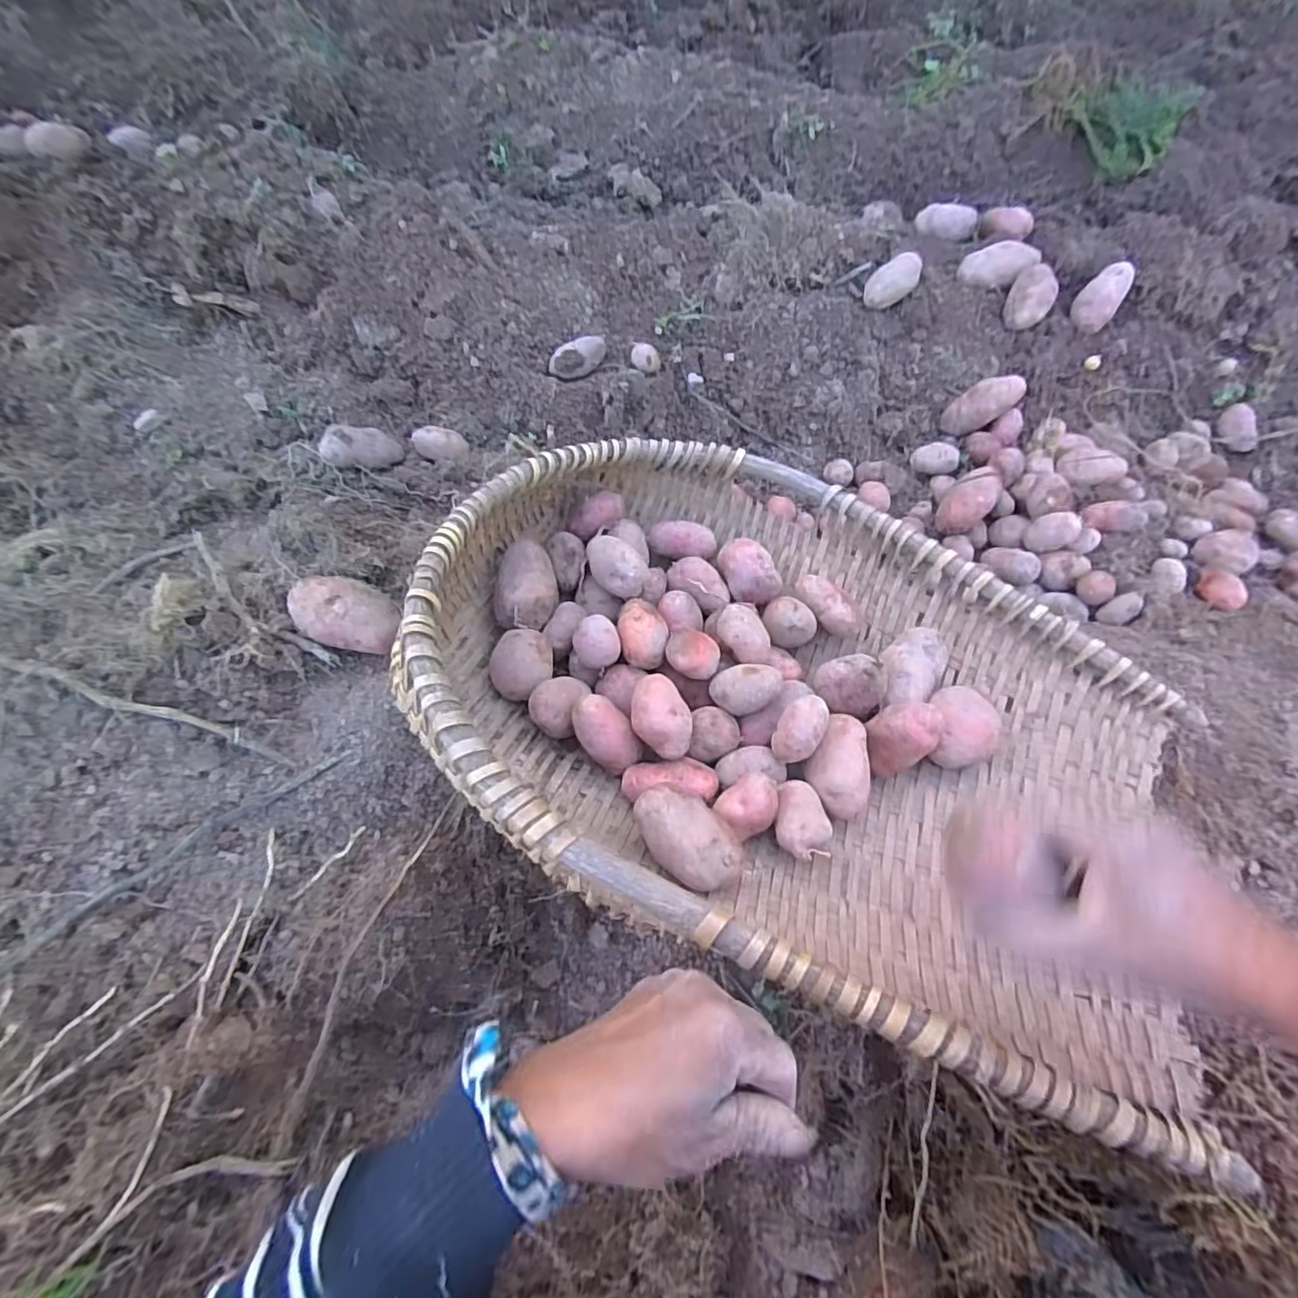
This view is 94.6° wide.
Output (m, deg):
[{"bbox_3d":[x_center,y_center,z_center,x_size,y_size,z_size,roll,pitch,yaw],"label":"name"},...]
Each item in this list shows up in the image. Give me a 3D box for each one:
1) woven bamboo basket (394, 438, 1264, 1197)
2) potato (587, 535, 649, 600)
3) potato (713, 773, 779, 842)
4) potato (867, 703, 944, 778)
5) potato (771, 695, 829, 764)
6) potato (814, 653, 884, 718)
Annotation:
[{"bbox_3d":[0.101,0.015,0.463,0.580,0.171,0.418,21,61,13],"label":"woven bamboo basket"},{"bbox_3d":[-0.030,-0.078,0.560,0.063,0.035,0.039,39,67,22],"label":"potato"},{"bbox_3d":[0.076,0.120,0.453,0.048,0.032,0.037,-29,62,-16],"label":"potato"},{"bbox_3d":[0.206,0.072,0.492,0.056,0.048,0.047,-28,62,-15],"label":"potato"},{"bbox_3d":[0.121,0.066,0.480,0.034,0.028,0.056,30,84,23],"label":"potato"},{"bbox_3d":[0.170,0.028,0.507,0.058,0.040,0.041,39,67,22],"label":"potato"}]

